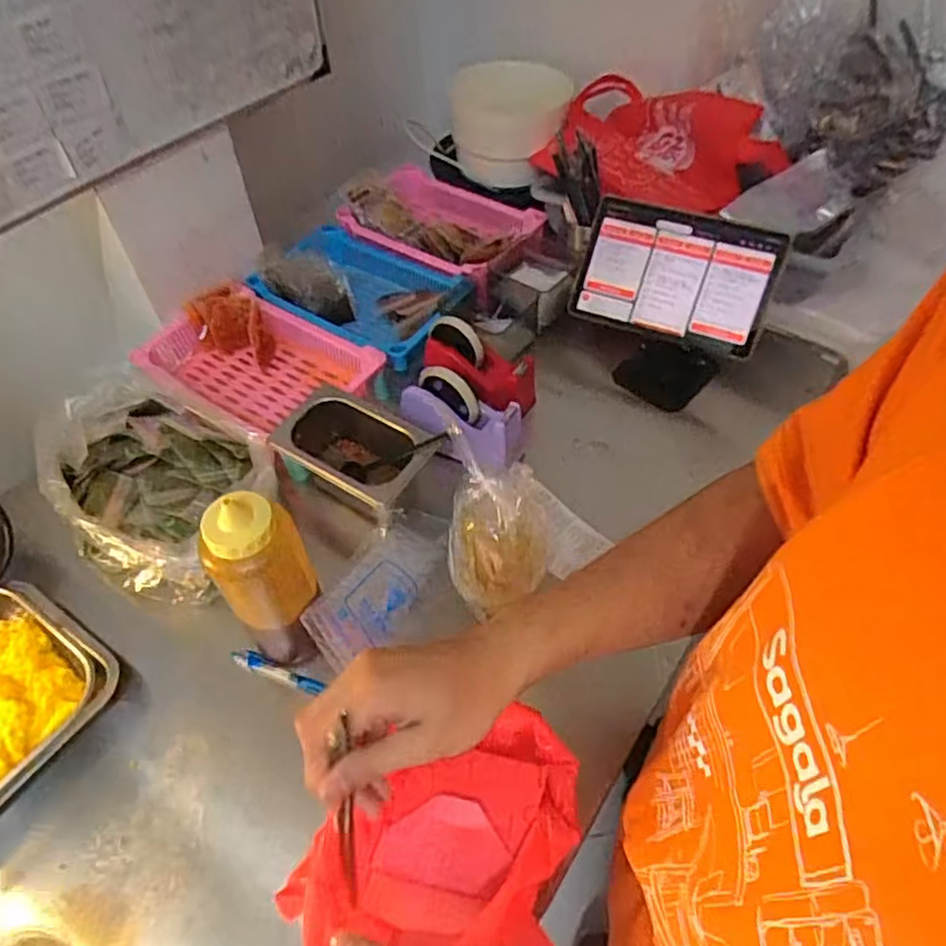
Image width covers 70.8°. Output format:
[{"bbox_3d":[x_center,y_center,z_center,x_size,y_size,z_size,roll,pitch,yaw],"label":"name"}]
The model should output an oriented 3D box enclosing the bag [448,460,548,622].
[{"bbox_3d":[0.020,0.059,0.608,0.083,0.143,0.076,-5,52,-3],"label":"bag"}]

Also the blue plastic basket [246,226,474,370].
[{"bbox_3d":[-0.148,-0.265,0.982,0.274,0.084,0.195,26,57,19],"label":"blue plastic basket"}]

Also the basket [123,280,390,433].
[{"bbox_3d":[-0.283,-0.138,0.881,0.271,0.077,0.207,29,58,22],"label":"basket"}]

